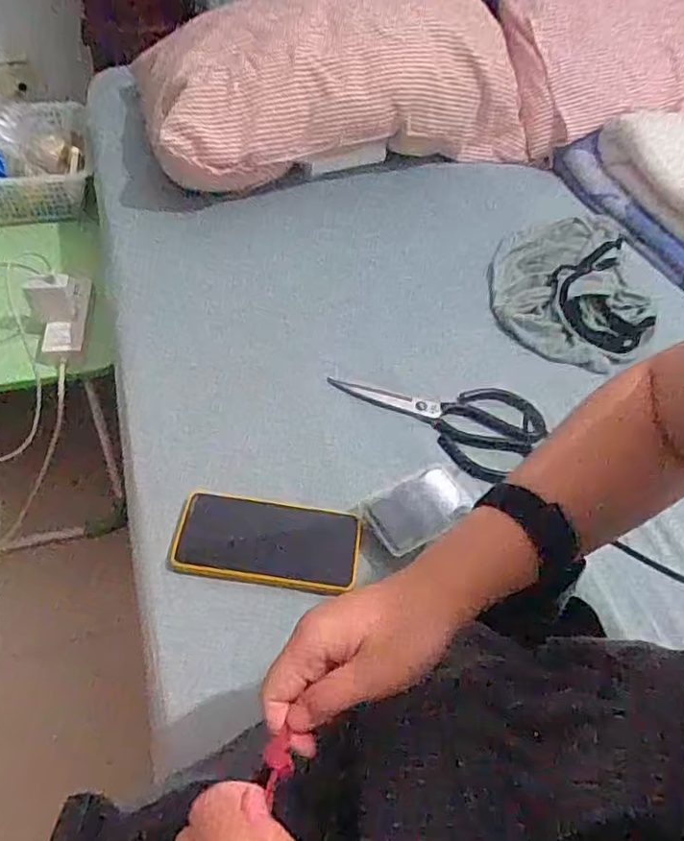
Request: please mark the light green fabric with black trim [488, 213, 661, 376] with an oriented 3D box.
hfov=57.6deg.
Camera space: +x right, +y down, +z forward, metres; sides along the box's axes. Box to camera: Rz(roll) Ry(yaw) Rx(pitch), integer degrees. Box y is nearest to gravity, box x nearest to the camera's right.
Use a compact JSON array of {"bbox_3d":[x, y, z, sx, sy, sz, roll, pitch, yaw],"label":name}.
[{"bbox_3d":[0.292,-0.180,0.804,0.189,0.033,0.247,8,50,0],"label":"light green fabric with black trim"}]

